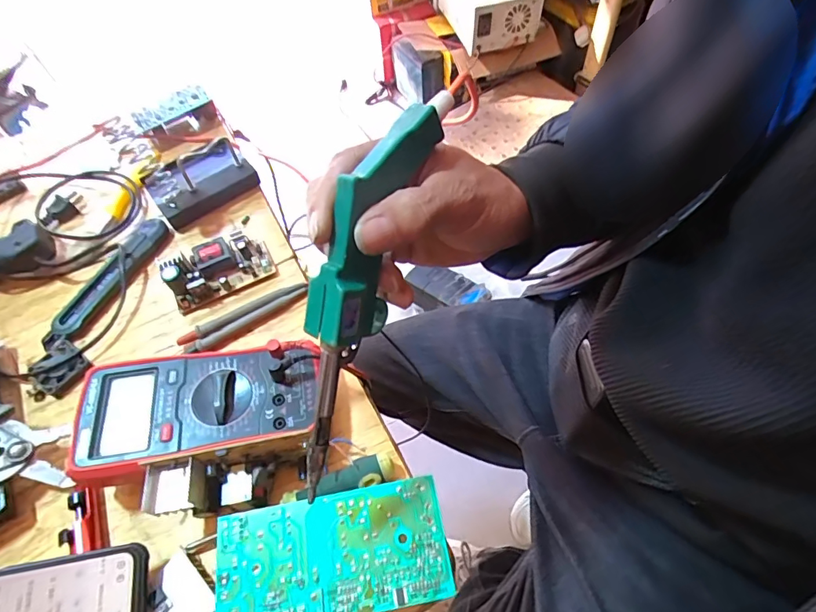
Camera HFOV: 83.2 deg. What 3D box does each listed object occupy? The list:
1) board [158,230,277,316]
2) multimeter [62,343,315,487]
[{"bbox_3d":[-0.190,-0.042,0.458,0.097,0.037,0.055,-28,60,-13],"label":"board"},{"bbox_3d":[-0.155,0.082,0.364,0.179,0.054,0.092,-10,58,-2],"label":"multimeter"}]

